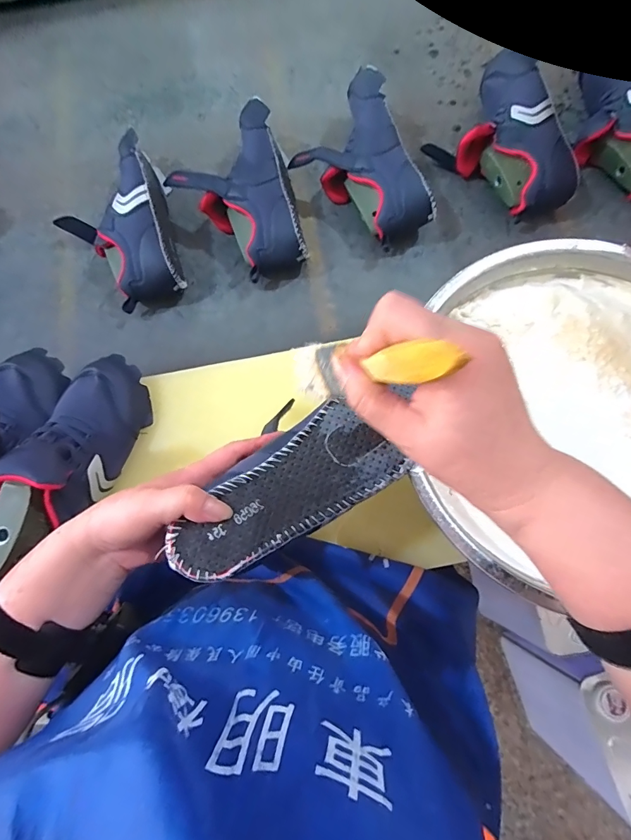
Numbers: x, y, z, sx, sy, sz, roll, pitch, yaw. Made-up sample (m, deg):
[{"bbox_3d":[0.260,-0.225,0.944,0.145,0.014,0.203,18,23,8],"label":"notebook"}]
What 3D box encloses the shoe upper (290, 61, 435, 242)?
[{"bbox_3d":[0.088,-0.349,0.560,0.216,0.077,0.160,43,81,10],"label":"shoe upper"}]

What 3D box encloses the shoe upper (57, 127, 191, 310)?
[{"bbox_3d":[-0.251,-0.255,0.546,0.156,0.081,0.218,-30,77,-6],"label":"shoe upper"}]

